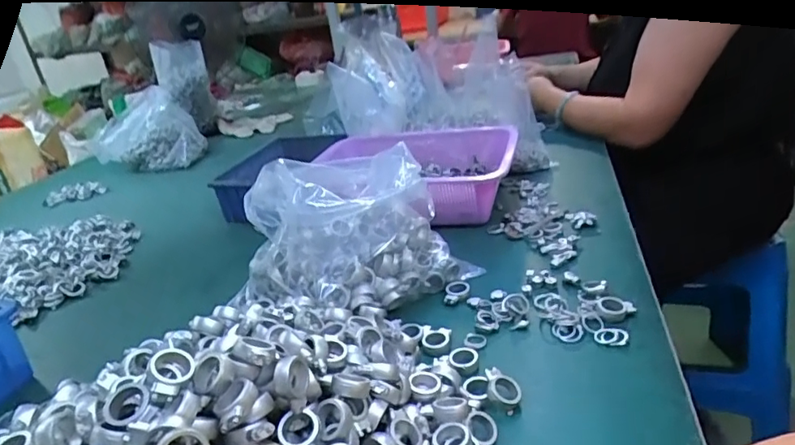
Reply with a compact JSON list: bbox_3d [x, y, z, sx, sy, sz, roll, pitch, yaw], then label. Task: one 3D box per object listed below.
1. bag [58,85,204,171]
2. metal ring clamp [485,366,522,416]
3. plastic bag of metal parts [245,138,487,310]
[{"bbox_3d":[-0.587,-0.207,1.204,0.250,0.150,0.139,-5,24,4],"label":"bag"},{"bbox_3d":[0.085,0.134,0.426,0.025,0.018,0.034,-6,25,6],"label":"metal ring clamp"},{"bbox_3d":[-0.050,0.007,0.581,0.203,0.154,0.166,-28,31,-35],"label":"plastic bag of metal parts"}]

